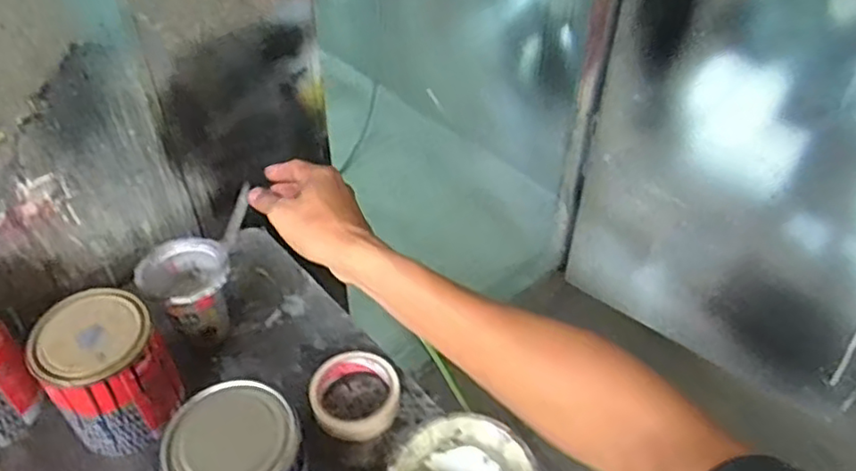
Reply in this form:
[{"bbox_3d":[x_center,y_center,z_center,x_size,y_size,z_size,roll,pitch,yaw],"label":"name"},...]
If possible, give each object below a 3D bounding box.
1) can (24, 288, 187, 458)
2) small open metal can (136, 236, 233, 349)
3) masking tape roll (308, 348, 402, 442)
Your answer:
[{"bbox_3d":[-0.310,0.139,0.638,0.104,0.140,0.102,0,42,0],"label":"can"},{"bbox_3d":[-0.264,0.075,0.728,0.085,0.115,0.088,0,42,0],"label":"small open metal can"},{"bbox_3d":[-0.078,0.168,0.689,0.093,0.030,0.109,-17,44,-18],"label":"masking tape roll"}]

